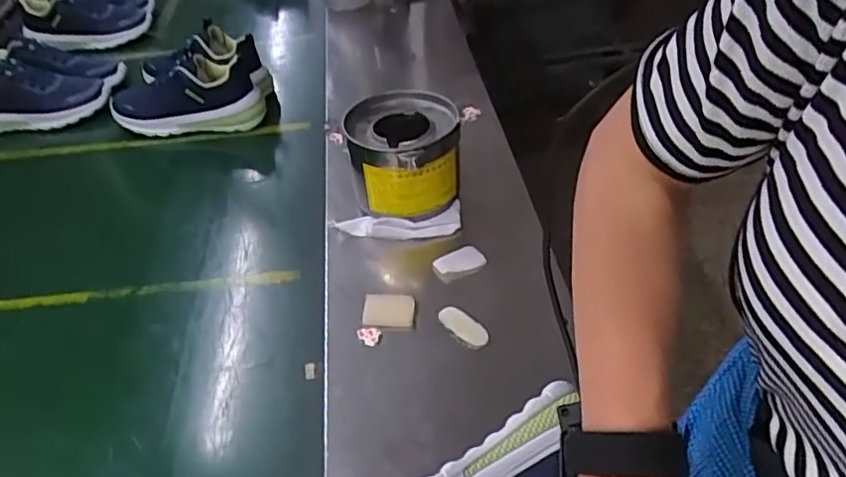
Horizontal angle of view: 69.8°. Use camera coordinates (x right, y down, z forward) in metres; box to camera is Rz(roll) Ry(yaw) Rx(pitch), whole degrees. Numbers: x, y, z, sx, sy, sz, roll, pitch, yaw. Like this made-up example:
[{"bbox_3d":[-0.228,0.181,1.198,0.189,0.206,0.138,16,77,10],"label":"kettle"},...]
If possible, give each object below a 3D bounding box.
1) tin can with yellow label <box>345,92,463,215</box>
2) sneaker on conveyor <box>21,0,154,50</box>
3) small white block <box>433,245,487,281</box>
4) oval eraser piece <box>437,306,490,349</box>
[{"bbox_3d":[-0.024,-0.107,0.761,0.132,0.104,0.137,-2,42,2],"label":"tin can with yellow label"},{"bbox_3d":[-0.707,-0.478,1.282,0.225,0.115,0.137,-1,41,2],"label":"sneaker on conveyor"},{"bbox_3d":[0.042,0.029,0.701,0.057,0.016,0.032,-20,45,-17],"label":"small white block"},{"bbox_3d":[0.042,0.093,0.638,0.062,0.007,0.028,32,53,33],"label":"oval eraser piece"}]

